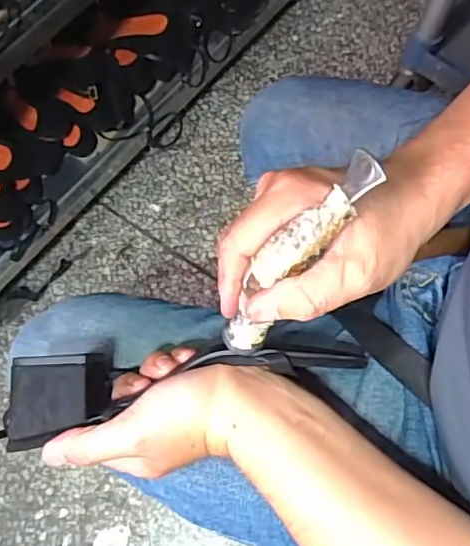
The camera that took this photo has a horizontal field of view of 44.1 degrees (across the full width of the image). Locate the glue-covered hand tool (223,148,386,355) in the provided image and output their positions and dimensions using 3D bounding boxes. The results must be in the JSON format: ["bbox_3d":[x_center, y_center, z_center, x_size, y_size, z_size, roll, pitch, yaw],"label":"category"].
[{"bbox_3d":[0.030,-0.004,0.319,0.023,0.022,0.147,42,122,13],"label":"glue-covered hand tool"}]

